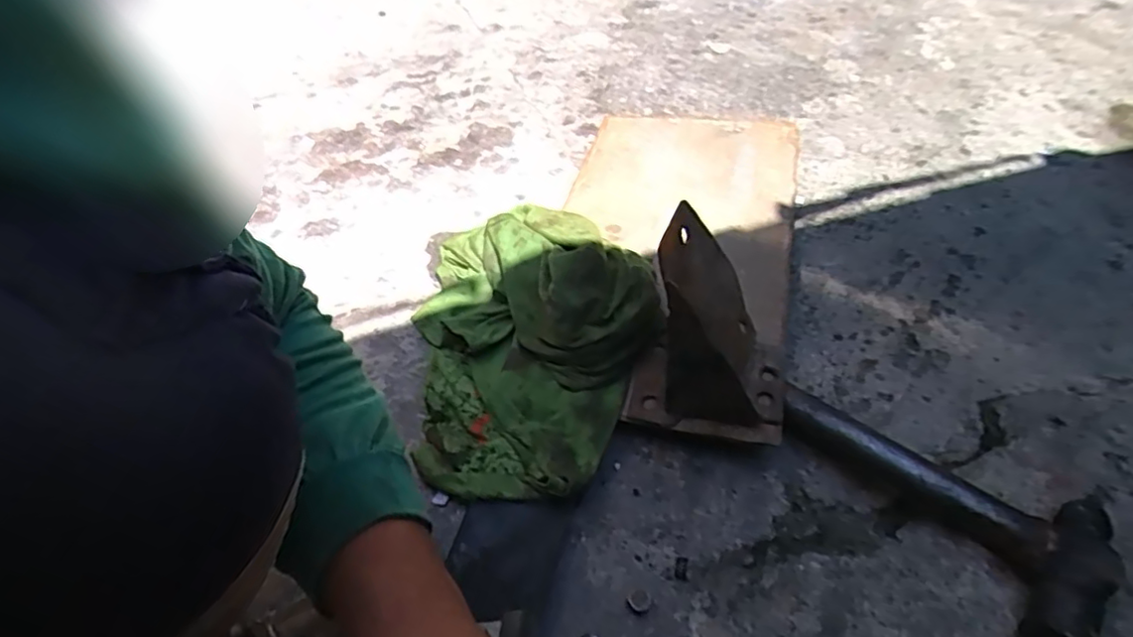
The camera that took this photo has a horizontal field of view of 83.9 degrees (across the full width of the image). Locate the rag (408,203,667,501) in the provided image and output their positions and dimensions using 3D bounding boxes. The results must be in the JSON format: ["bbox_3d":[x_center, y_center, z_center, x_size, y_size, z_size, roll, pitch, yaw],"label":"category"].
[{"bbox_3d":[-0.027,0.009,0.578,0.221,0.092,0.311,-2,48,-5],"label":"rag"}]

